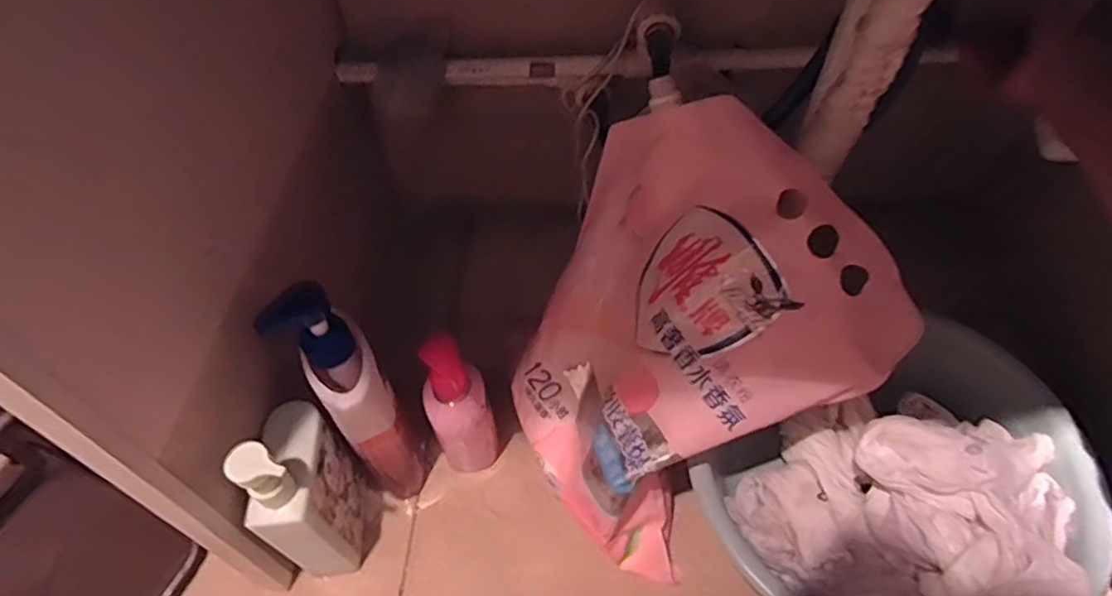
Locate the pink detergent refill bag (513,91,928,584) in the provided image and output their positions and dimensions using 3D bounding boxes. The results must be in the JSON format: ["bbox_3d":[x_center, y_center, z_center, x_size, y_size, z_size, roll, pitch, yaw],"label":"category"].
[{"bbox_3d":[0.087,0.033,0.535,0.267,0.349,0.091,47,24,27],"label":"pink detergent refill bag"}]

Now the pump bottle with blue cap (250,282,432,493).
[{"bbox_3d":[-0.162,0.090,0.546,0.076,0.258,0.063,38,62,26],"label":"pump bottle with blue cap"}]

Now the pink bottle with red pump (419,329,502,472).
[{"bbox_3d":[-0.086,0.103,0.582,0.056,0.186,0.050,-18,54,-12],"label":"pink bottle with red pump"}]

